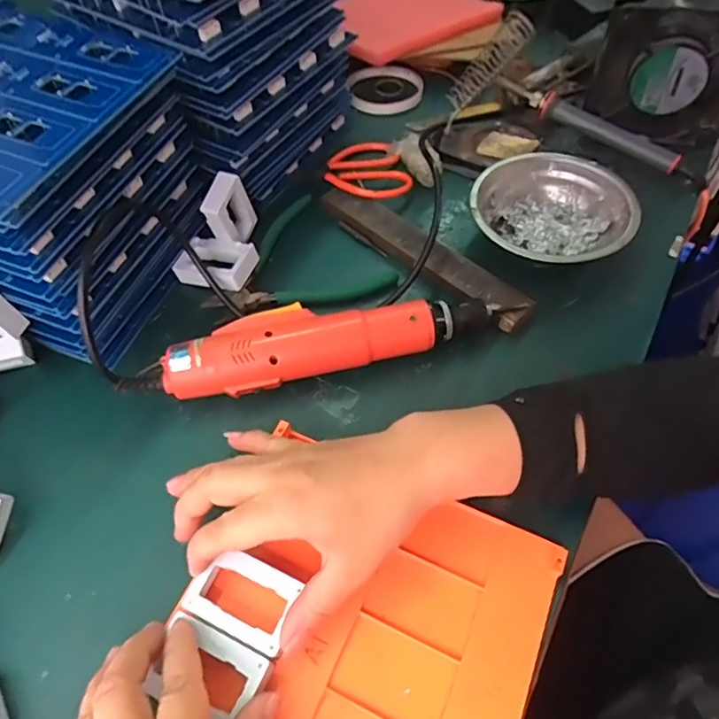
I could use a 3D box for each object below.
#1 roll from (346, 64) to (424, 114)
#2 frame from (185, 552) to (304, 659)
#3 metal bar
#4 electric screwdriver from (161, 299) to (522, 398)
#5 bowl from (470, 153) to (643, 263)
[{"bbox_3d":[0.028,-0.293,0.589,0.080,0.014,0.075,-1,58,1],"label":"roll"},{"bbox_3d":[-0.064,0.130,0.299,0.058,0.005,0.039,21,61,15],"label":"frame"},{"bbox_3d":[0.050,-0.091,0.447,0.206,0.014,0.032,39,67,23],"label":"metal bar"},{"bbox_3d":[-0.012,-0.018,0.392,0.254,0.042,0.052,-15,58,-7],"label":"electric screwdriver"},{"bbox_3d":[0.154,-0.116,0.444,0.121,0.033,0.123,-1,58,1],"label":"bowl"}]

